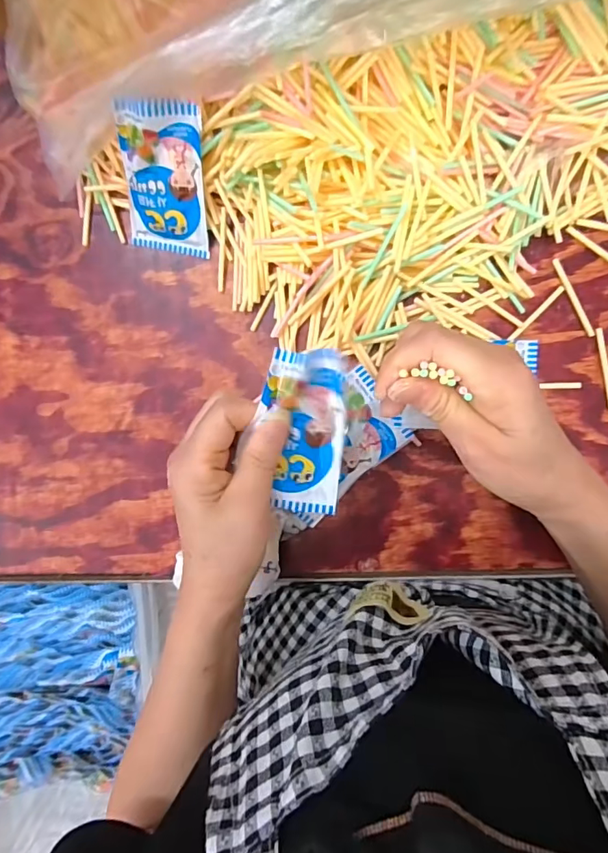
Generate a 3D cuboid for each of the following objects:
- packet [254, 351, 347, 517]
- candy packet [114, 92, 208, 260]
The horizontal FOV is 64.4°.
[{"bbox_3d":[0.001,0.006,0.285,0.047,0.017,0.099,-3,107,-11],"label":"packet"},{"bbox_3d":[-0.104,-0.181,0.358,0.060,0.011,0.103,7,132,0],"label":"candy packet"}]

